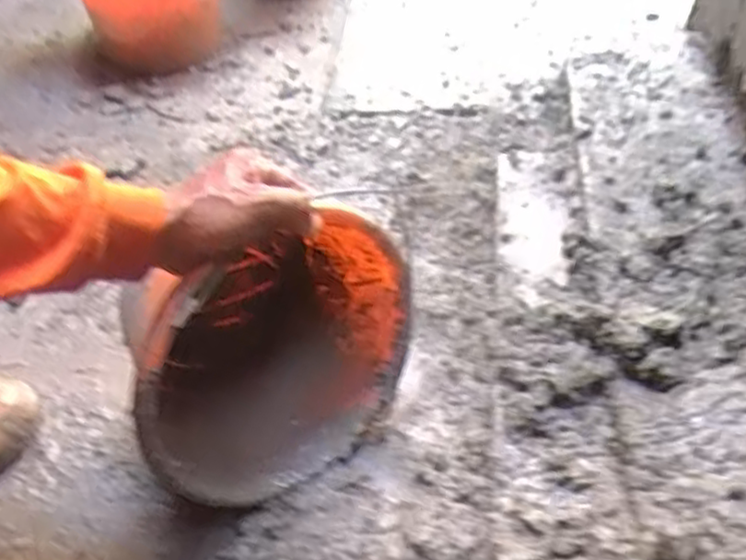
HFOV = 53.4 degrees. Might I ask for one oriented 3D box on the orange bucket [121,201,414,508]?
[{"bbox_3d":[-0.090,0.031,0.616,0.223,0.206,0.200,-22,49,-15],"label":"orange bucket"}]

